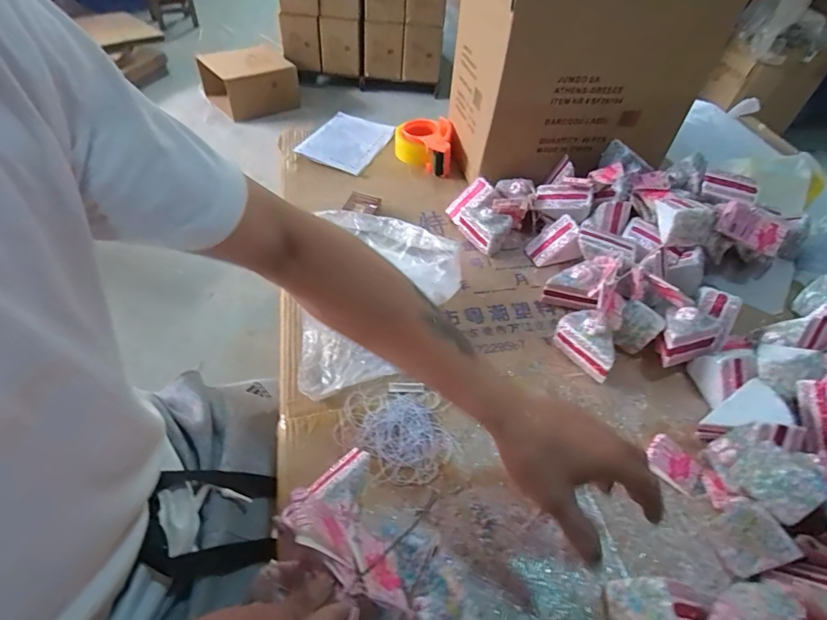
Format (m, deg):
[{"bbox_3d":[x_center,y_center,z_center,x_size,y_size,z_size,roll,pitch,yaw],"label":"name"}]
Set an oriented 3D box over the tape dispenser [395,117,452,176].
[{"bbox_3d":[0.019,-0.343,0.908,0.115,0.057,0.125,7,49,0],"label":"tape dispenser"}]

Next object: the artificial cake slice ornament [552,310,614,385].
[{"bbox_3d":[0.238,0.042,0.585,0.046,0.059,0.090,-23,54,-21],"label":"artificial cake slice ornament"}]

